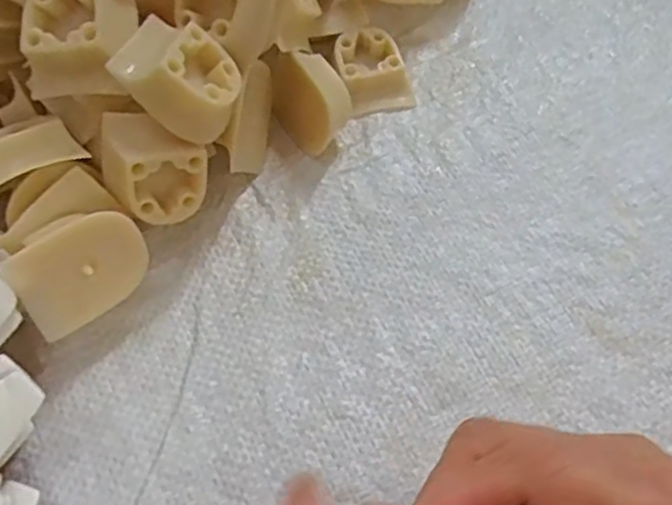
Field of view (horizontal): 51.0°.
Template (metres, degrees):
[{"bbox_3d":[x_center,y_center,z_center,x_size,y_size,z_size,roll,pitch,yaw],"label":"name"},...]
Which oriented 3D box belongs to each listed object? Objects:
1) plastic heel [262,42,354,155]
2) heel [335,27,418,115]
[{"bbox_3d":[-0.011,-0.069,0.314,0.023,0.038,0.044,-34,68,-17],"label":"plastic heel"},{"bbox_3d":[0.017,-0.085,0.336,0.031,0.017,0.041,-20,65,-11],"label":"heel"}]

